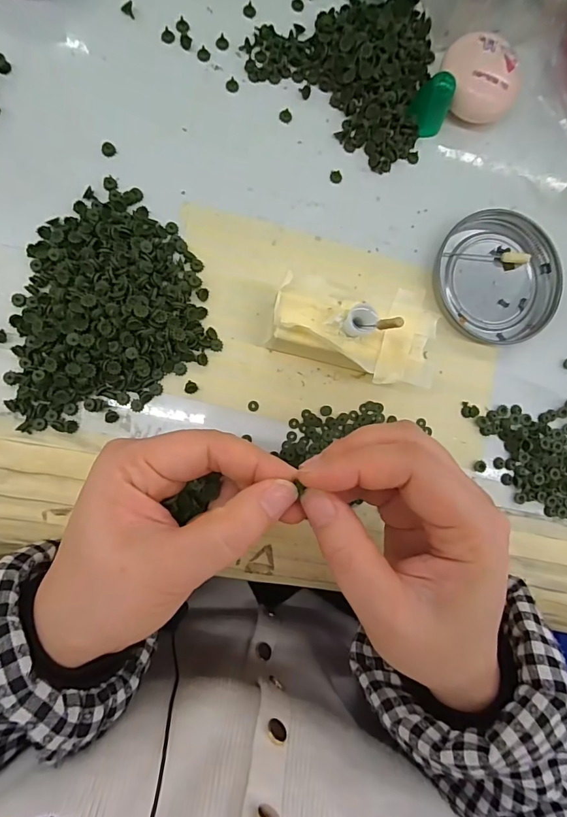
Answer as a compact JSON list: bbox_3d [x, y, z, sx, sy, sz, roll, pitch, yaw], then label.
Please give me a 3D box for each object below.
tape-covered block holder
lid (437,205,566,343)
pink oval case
[{"bbox_3d":[0.036,-0.040,0.231,0.085,0.035,0.046,9,87,-8],"label":"tape-covered block holder"},{"bbox_3d":[0.131,-0.079,0.259,0.074,0.008,0.080,0,88,-8],"label":"lid"},{"bbox_3d":[0.115,-0.194,0.253,0.037,0.023,0.044,-21,91,-8],"label":"pink oval case"}]

